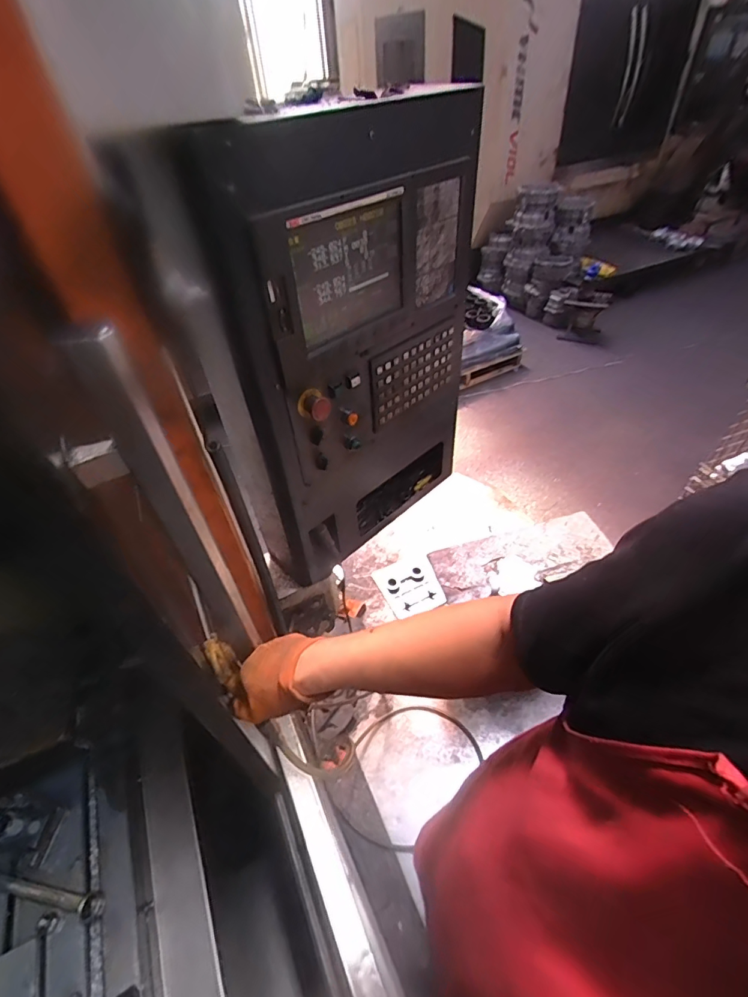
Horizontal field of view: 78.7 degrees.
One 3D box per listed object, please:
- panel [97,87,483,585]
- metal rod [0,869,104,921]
[{"bbox_3d":[-0.063,-0.237,0.888,0.196,0.798,0.519,34,56,31],"label":"panel"},{"bbox_3d":[-0.532,0.586,0.687,0.264,0.024,0.029,6,46,10],"label":"metal rod"}]

